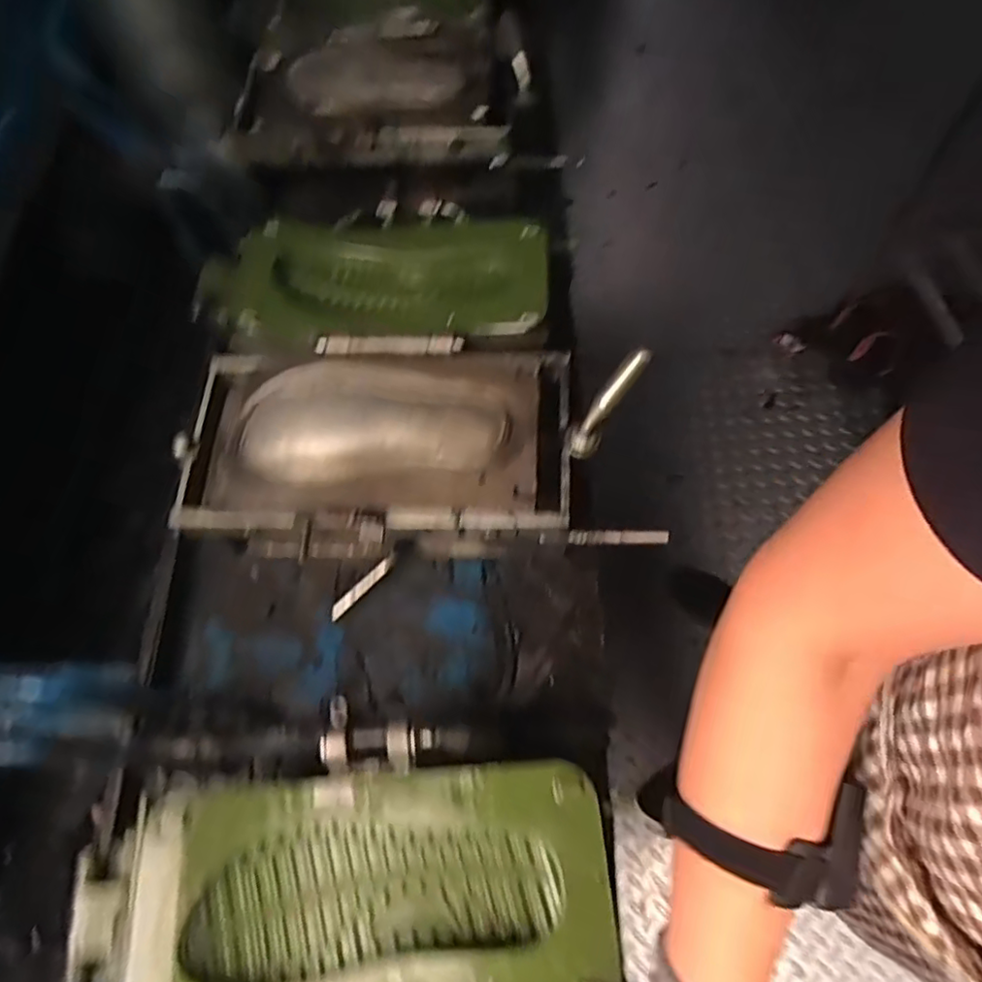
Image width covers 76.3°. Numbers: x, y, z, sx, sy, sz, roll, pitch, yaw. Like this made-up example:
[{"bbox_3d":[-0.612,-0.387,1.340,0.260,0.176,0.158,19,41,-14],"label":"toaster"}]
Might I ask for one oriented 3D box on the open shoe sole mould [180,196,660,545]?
[{"bbox_3d":[-0.103,-0.150,0.687,0.456,0.086,0.455,-5,70,-1],"label":"open shoe sole mould"}]

